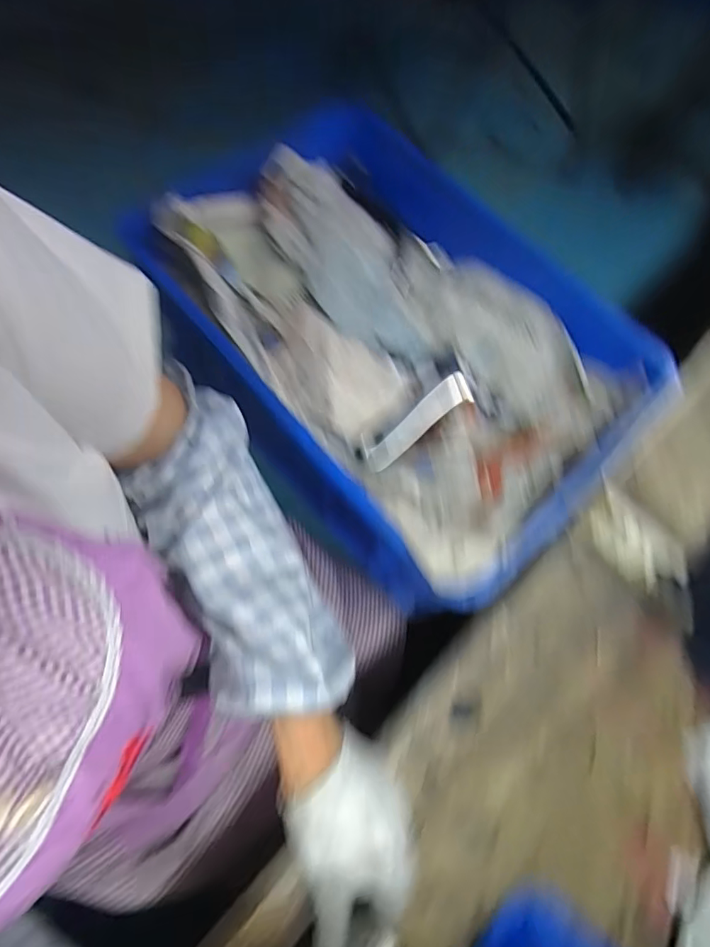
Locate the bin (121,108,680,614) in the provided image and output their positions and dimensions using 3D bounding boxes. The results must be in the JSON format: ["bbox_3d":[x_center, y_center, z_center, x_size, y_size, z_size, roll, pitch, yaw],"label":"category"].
[{"bbox_3d":[0.032,-0.134,0.578,0.348,0.181,0.507,-42,78,-18],"label":"bin"}]

